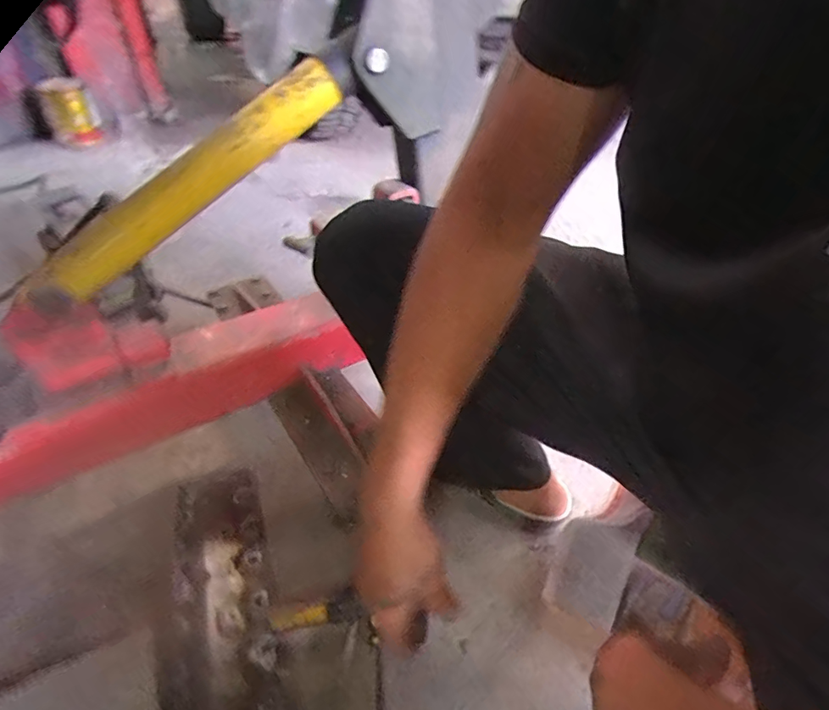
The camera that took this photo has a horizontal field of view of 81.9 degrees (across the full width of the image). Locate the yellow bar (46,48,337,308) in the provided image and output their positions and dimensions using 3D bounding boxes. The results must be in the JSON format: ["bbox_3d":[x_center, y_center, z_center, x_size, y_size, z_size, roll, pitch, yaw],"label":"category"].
[{"bbox_3d":[-0.243,-0.192,0.534,0.392,0.063,0.044,-39,51,-2],"label":"yellow bar"}]

